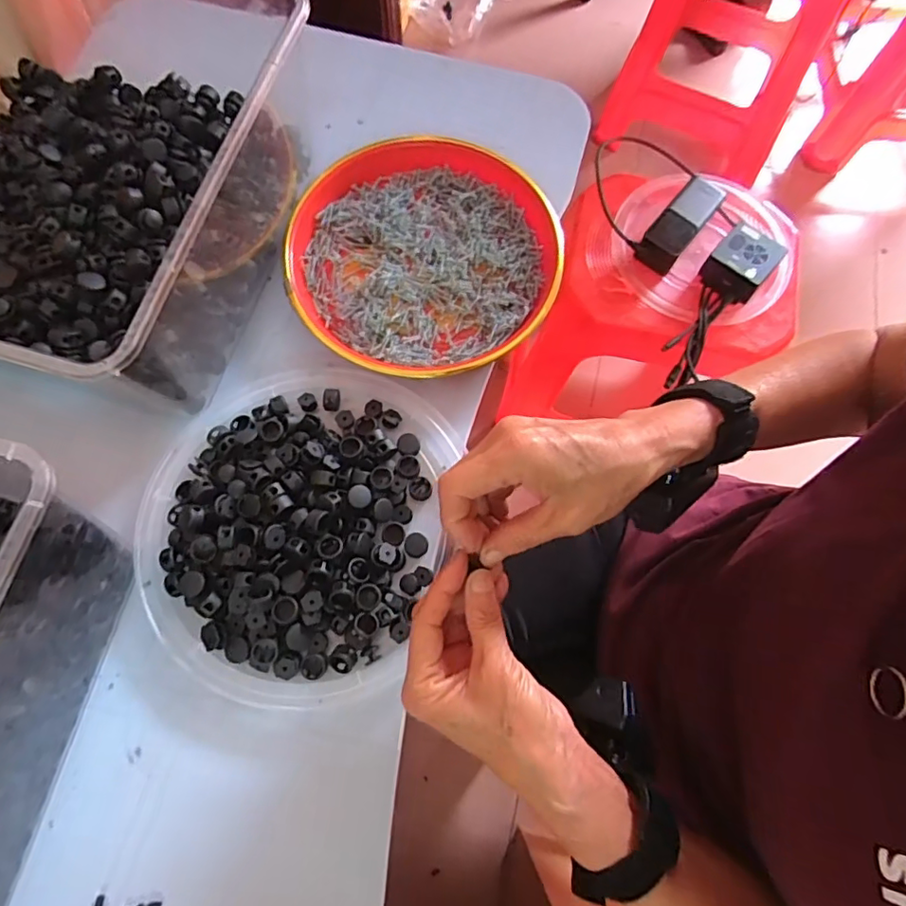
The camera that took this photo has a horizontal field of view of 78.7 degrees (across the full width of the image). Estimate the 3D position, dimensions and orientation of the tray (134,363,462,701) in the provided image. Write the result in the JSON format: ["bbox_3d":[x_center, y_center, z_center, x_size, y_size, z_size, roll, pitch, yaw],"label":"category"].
[{"bbox_3d":[-0.113,0.045,0.385,0.204,0.028,0.226,9,72,2],"label":"tray"}]

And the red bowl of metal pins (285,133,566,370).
[{"bbox_3d":[-0.023,-0.163,0.453,0.217,0.021,0.211,0,72,-1],"label":"red bowl of metal pins"}]

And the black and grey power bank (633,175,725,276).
[{"bbox_3d":[0.308,-0.311,0.747,0.054,0.042,0.144,36,75,10],"label":"black and grey power bank"}]

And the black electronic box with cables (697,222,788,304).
[{"bbox_3d":[0.375,-0.247,0.721,0.074,0.044,0.084,39,75,11],"label":"black electronic box with cables"}]

